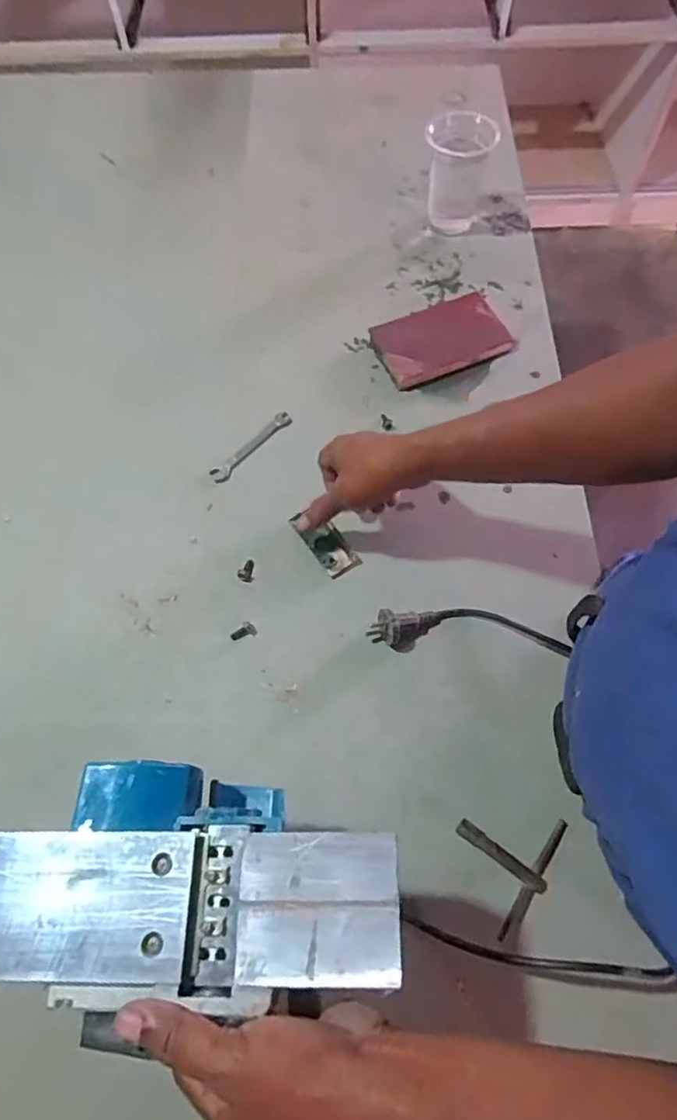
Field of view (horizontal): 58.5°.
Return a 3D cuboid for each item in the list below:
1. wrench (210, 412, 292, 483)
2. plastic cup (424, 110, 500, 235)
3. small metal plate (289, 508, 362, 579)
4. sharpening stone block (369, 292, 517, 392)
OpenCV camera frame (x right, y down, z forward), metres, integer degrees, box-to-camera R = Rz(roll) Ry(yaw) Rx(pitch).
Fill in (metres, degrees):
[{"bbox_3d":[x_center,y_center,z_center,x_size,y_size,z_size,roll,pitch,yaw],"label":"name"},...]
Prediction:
[{"bbox_3d":[-0.098,-0.127,0.678,0.025,0.009,0.113,39,71,18],"label":"wrench"},{"bbox_3d":[0.154,-0.505,0.788,0.087,0.111,0.105,9,65,7],"label":"plastic cup"},{"bbox_3d":[-0.013,-0.019,0.624,0.035,0.006,0.081,-32,67,-13],"label":"small metal plate"},{"bbox_3d":[0.123,-0.267,0.730,0.149,0.028,0.102,-17,65,-6],"label":"sharpening stone block"}]

